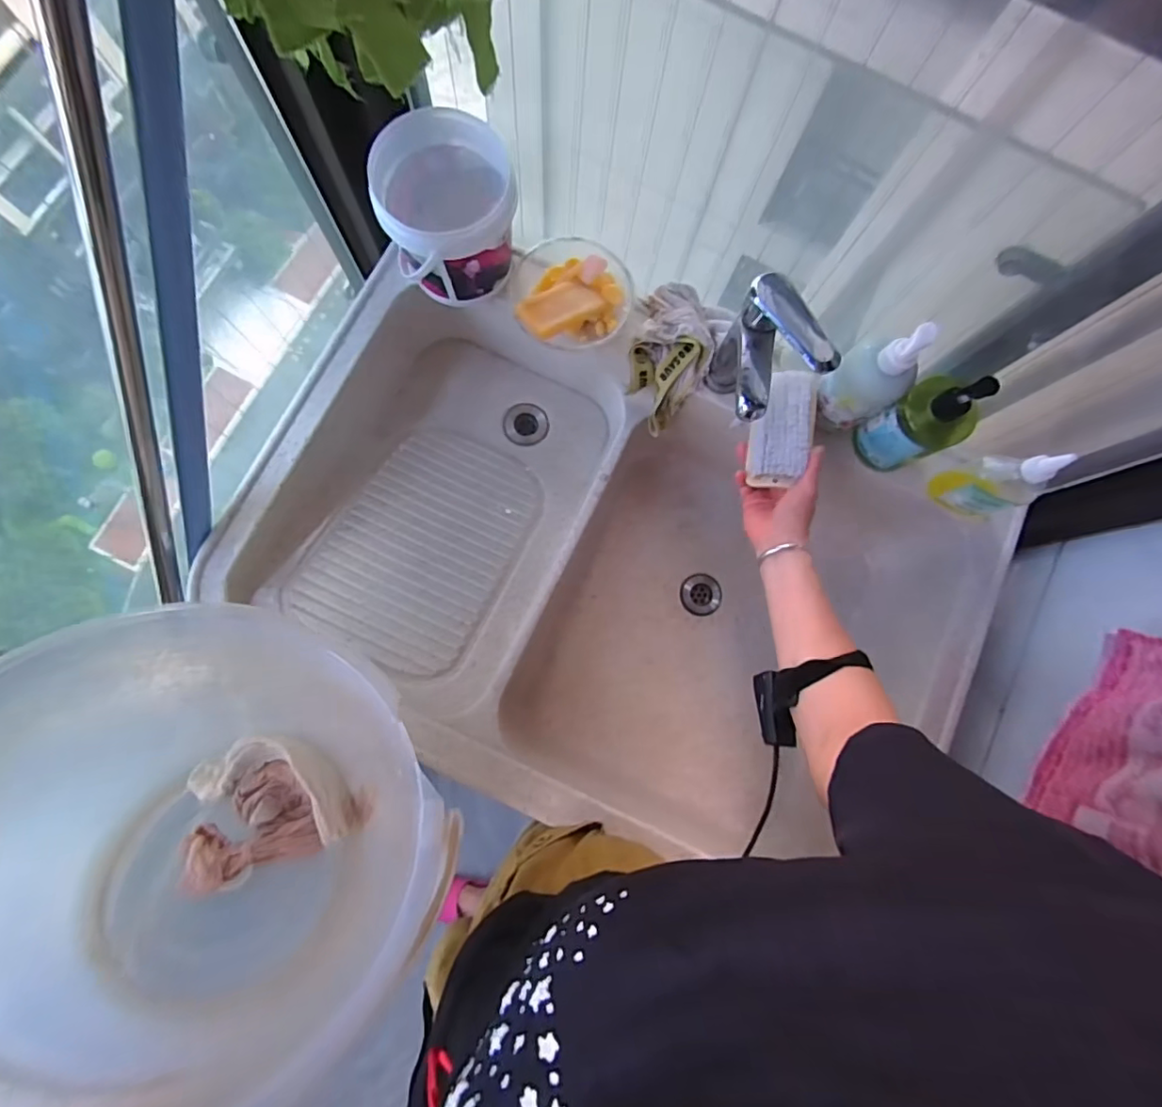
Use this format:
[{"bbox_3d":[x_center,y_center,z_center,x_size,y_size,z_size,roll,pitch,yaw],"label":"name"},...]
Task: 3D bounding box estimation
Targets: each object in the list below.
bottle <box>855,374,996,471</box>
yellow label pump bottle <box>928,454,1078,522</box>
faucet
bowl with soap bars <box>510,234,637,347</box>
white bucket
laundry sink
[{"bbox_3d":[0.371,-0.142,0.602,0.065,0.155,0.074,-30,84,-8],"label":"bottle"},{"bbox_3d":[0.464,-0.081,0.608,0.075,0.139,0.065,-15,82,-6],"label":"yellow label pump bottle"},{"bbox_3d":[0.198,-0.195,0.603,0.080,0.150,0.124,0,81,-3],"label":"faucet"},{"bbox_3d":[-0.009,-0.307,0.665,0.138,0.061,0.143,1,81,-3],"label":"bowl with soap bars"},{"bbox_3d":[-0.149,-0.376,0.624,0.135,0.131,0.141,1,81,-3],"label":"white bucket"},{"bbox_3d":[0.034,0.027,0.746,0.827,0.228,0.553,22,80,0],"label":"laundry sink"}]

